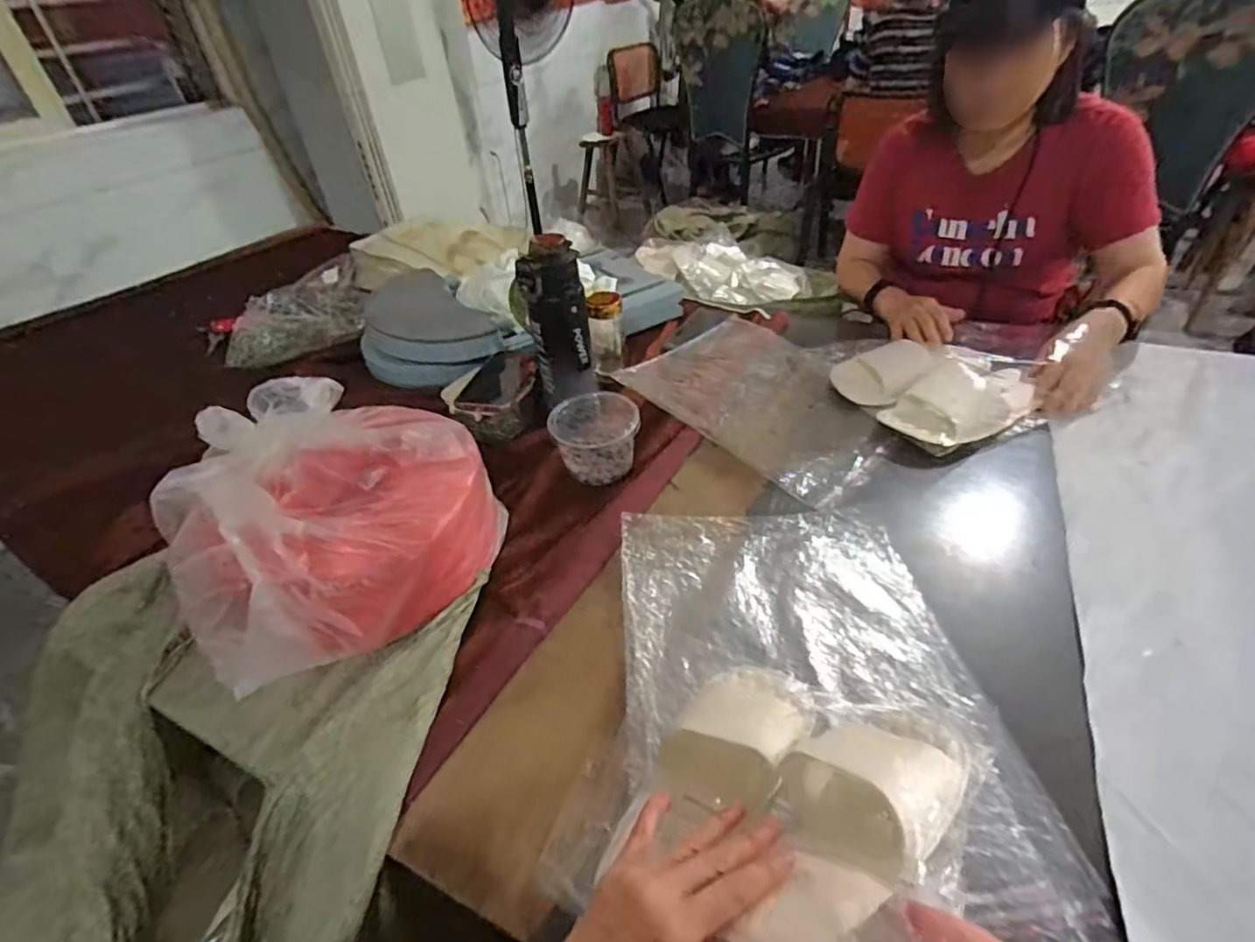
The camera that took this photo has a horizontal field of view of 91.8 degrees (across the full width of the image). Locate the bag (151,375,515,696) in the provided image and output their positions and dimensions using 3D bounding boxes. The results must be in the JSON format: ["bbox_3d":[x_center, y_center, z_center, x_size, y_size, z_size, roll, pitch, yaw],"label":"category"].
[{"bbox_3d":[-0.302,0.042,0.639,0.300,0.193,0.252,-31,46,-28],"label":"bag"}]

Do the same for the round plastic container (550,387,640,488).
[{"bbox_3d":[-0.041,-0.050,0.802,0.104,0.082,0.104,-3,40,3],"label":"round plastic container"}]

